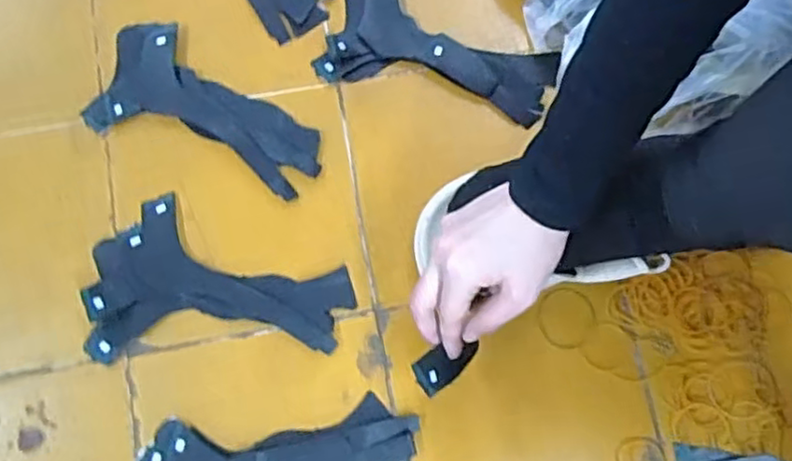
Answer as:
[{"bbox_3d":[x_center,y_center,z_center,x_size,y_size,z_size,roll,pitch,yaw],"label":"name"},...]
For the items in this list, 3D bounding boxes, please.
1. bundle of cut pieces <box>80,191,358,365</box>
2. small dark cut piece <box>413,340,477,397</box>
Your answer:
[{"bbox_3d":[-0.141,0.033,0.537,0.203,0.020,0.124,-2,79,-1],"label":"bundle of cut pieces"},{"bbox_3d":[0.035,0.093,0.478,0.051,0.005,0.031,-39,109,-18],"label":"small dark cut piece"}]

